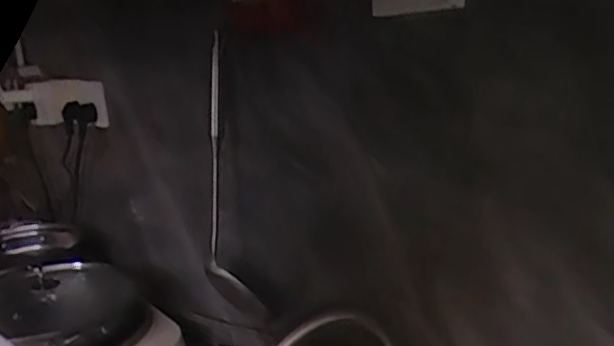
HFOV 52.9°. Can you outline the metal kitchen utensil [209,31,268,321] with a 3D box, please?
[{"bbox_3d":[-0.100,0.029,0.742,0.060,0.357,0.092,-11,13,-21],"label":"metal kitchen utensil"}]

